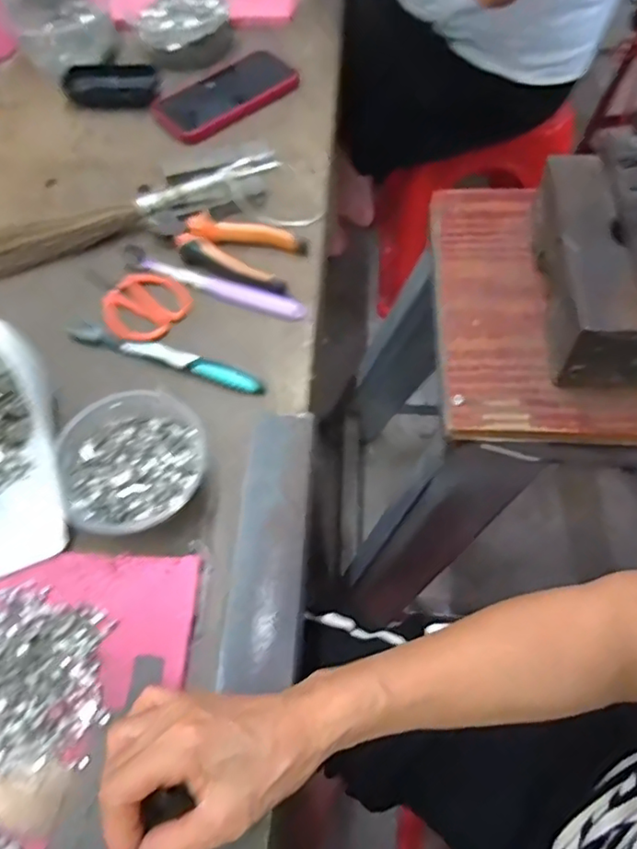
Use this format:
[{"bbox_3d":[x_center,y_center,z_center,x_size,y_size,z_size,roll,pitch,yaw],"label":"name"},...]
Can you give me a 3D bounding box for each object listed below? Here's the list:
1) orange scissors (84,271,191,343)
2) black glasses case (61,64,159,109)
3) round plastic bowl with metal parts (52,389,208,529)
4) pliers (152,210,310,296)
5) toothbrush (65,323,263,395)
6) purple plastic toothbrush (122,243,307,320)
[{"bbox_3d":[-0.174,-0.117,0.552,0.113,0.016,0.072,33,65,15],"label":"orange scissors"},{"bbox_3d":[-0.243,-0.391,0.689,0.111,0.020,0.058,2,62,5],"label":"black glasses case"},{"bbox_3d":[-0.135,0.031,0.438,0.103,0.039,0.105,1,61,-2],"label":"round plastic bowl with metal parts"},{"bbox_3d":[-0.090,-0.171,0.561,0.147,0.020,0.067,17,64,12],"label":"pliers"},{"bbox_3d":[-0.133,-0.060,0.504,0.181,0.009,0.017,19,62,8],"label":"toothbrush"},{"bbox_3d":[-0.099,-0.130,0.545,0.185,0.011,0.022,22,63,10],"label":"purple plastic toothbrush"}]

